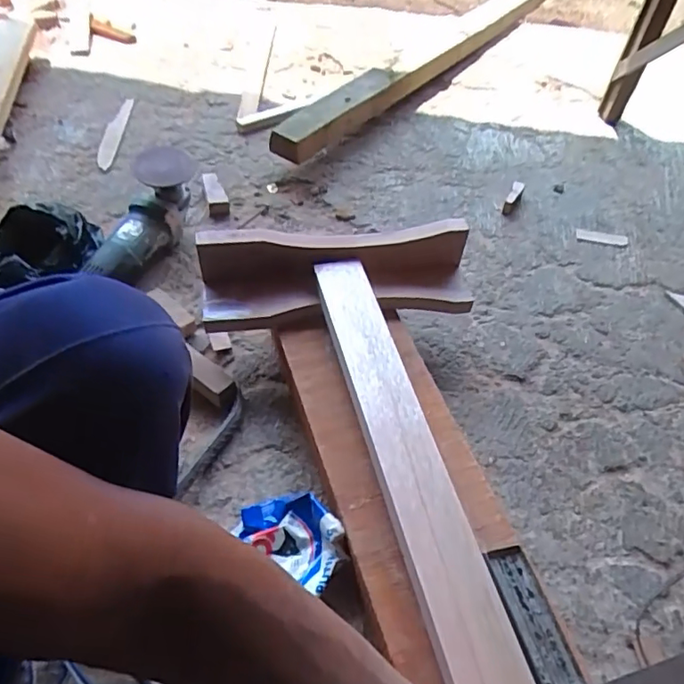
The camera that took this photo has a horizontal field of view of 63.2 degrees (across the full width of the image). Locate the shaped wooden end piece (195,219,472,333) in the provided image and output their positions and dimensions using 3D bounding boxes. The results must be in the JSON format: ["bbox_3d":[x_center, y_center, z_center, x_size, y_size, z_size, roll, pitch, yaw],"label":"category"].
[{"bbox_3d":[-0.003,-0.084,0.679,0.328,0.082,0.089,-6,50,-8],"label":"shaped wooden end piece"}]

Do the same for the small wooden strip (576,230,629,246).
[{"bbox_3d":[0.429,-0.173,0.919,0.083,0.005,0.027,8,50,5],"label":"small wooden strip"}]

